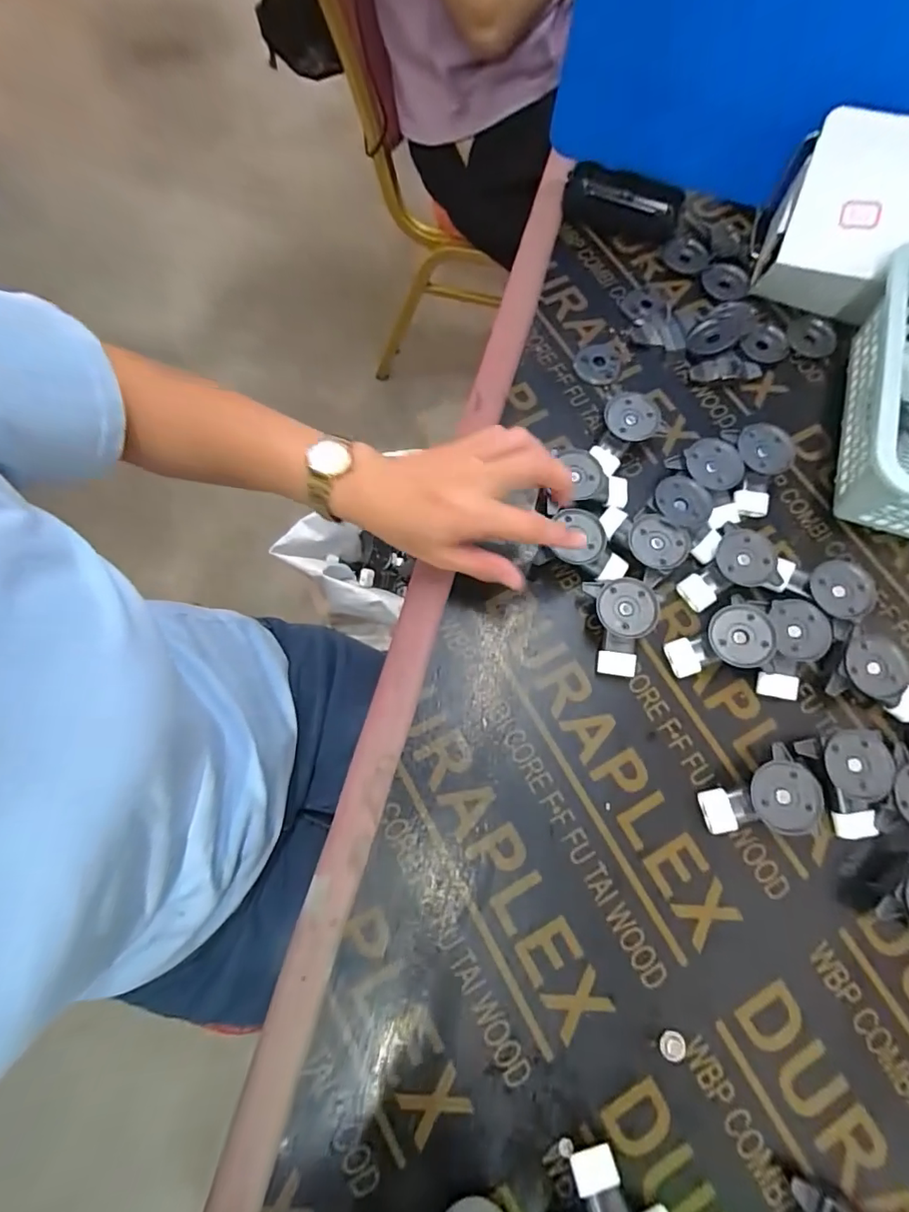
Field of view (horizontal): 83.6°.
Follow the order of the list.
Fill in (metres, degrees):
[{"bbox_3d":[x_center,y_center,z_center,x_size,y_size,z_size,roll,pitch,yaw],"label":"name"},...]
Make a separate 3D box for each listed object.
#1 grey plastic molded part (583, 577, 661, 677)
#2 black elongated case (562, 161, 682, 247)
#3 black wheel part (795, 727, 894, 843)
[{"bbox_3d":[0.119,0.016,0.364,0.047,0.028,0.064,0,73,0],"label":"grey plastic molded part"},{"bbox_3d":[0.163,-0.392,0.492,0.111,0.029,0.055,15,73,4],"label":"black elongated case"},{"bbox_3d":[0.260,0.113,0.334,0.045,0.035,0.065,-25,75,-8],"label":"black wheel part"}]

